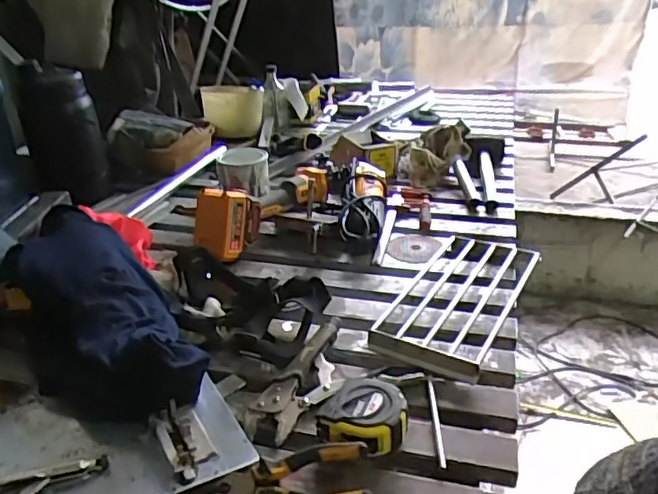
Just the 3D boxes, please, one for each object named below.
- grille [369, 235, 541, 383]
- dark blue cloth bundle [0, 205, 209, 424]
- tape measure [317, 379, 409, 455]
[{"bbox_3d":[0.194,0.065,0.873,0.165,0.030,0.365,14,32,28],"label":"grille"},{"bbox_3d":[-0.330,0.056,0.803,0.178,0.112,0.474,-17,32,-27],"label":"dark blue cloth bundle"},{"bbox_3d":[0.039,0.183,0.629,0.090,0.048,0.081,8,29,16],"label":"tape measure"}]

